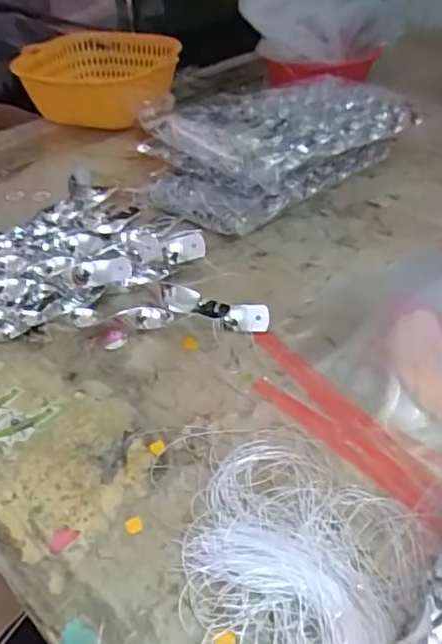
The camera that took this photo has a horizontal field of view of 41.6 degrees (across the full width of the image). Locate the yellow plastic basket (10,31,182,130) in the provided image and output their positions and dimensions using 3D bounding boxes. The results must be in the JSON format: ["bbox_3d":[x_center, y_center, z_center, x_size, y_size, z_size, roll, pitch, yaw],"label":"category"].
[{"bbox_3d":[-0.190,-0.383,0.913,0.232,0.084,0.274,-2,40,1],"label":"yellow plastic basket"}]

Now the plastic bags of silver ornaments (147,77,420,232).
[{"bbox_3d":[0.072,-0.228,0.720,0.335,0.095,0.195,-29,46,-27],"label":"plastic bags of silver ornaments"}]

